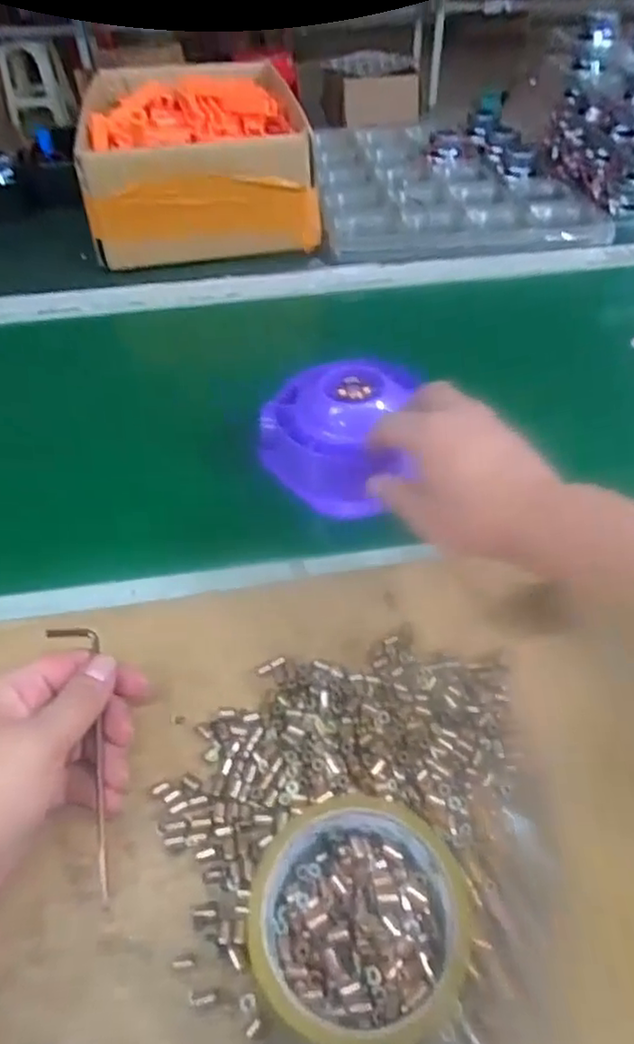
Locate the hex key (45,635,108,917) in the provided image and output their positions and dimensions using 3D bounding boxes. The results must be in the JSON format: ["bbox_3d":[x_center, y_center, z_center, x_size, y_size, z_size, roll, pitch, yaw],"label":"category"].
[{"bbox_3d":[-0.123,0.120,0.319,0.027,0.011,0.138,-10,68,-5],"label":"hex key"}]

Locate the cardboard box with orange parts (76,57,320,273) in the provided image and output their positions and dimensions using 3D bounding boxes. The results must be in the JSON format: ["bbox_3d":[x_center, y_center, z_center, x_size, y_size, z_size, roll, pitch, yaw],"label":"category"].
[{"bbox_3d":[-0.164,-0.500,0.849,0.269,0.125,0.371,-9,47,-7],"label":"cardboard box with orange parts"}]

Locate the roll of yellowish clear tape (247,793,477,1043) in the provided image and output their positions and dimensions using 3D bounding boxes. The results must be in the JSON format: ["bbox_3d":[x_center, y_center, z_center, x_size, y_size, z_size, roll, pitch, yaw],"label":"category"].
[{"bbox_3d":[0.022,0.172,0.273,0.095,0.038,0.091,-2,48,2],"label":"roll of yellowish clear tape"}]

